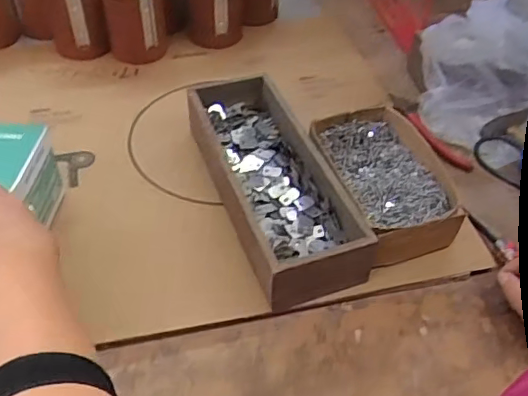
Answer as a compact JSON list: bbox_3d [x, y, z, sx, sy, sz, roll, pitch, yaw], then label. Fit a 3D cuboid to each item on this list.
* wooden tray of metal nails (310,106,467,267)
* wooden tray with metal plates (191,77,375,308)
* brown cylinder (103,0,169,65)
[{"bbox_3d":[0.127,-0.019,0.608,0.113,0.059,0.186,-11,48,-12],"label":"wooden tray of metal nails"},{"bbox_3d":[0.004,-0.023,0.600,0.106,0.070,0.298,-14,49,-16],"label":"wooden tray with metal plates"},{"bbox_3d":[-0.177,-0.250,0.782,0.078,0.101,0.081,-8,47,-10],"label":"brown cylinder"}]

